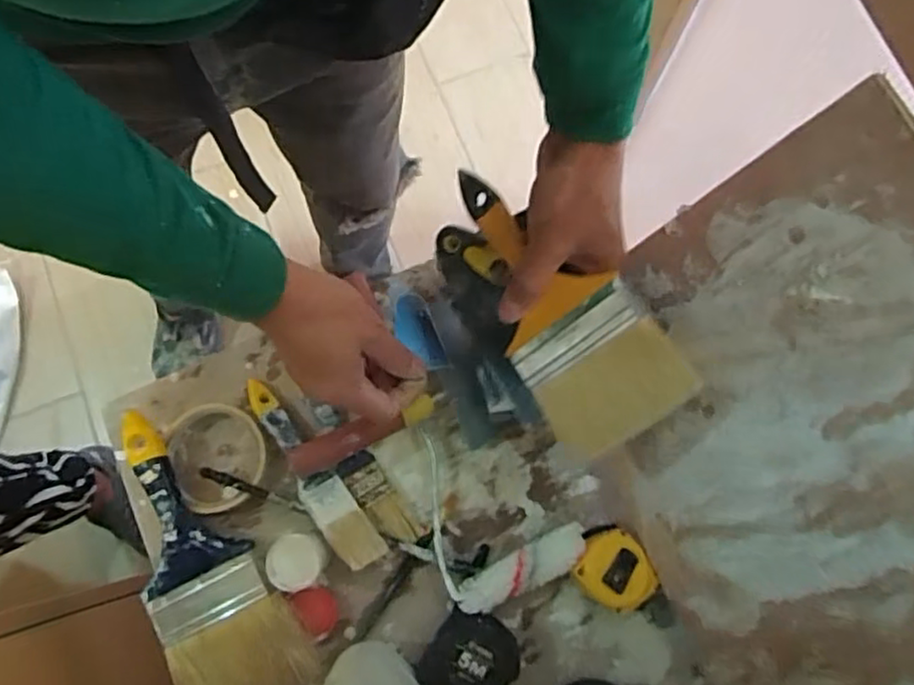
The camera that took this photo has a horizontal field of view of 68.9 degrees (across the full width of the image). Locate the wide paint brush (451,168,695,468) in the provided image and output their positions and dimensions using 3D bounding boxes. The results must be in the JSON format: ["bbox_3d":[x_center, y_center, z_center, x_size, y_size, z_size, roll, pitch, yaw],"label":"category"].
[{"bbox_3d":[0.062,-0.030,0.465,0.094,0.014,0.212,-38,73,16],"label":"wide paint brush"}]

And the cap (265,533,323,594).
[{"bbox_3d":[-0.121,0.163,0.495,0.041,0.010,0.040,0,77,-1],"label":"cap"}]

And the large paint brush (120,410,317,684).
[{"bbox_3d":[-0.209,0.173,0.527,0.101,0.027,0.241,-26,79,-7],"label":"large paint brush"}]

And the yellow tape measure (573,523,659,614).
[{"bbox_3d":[0.126,0.182,0.533,0.054,0.031,0.063,-41,81,-10],"label":"yellow tape measure"}]

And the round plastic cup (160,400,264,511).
[{"bbox_3d":[-0.205,0.094,0.566,0.078,0.029,0.090,-37,81,-9],"label":"round plastic cup"}]

